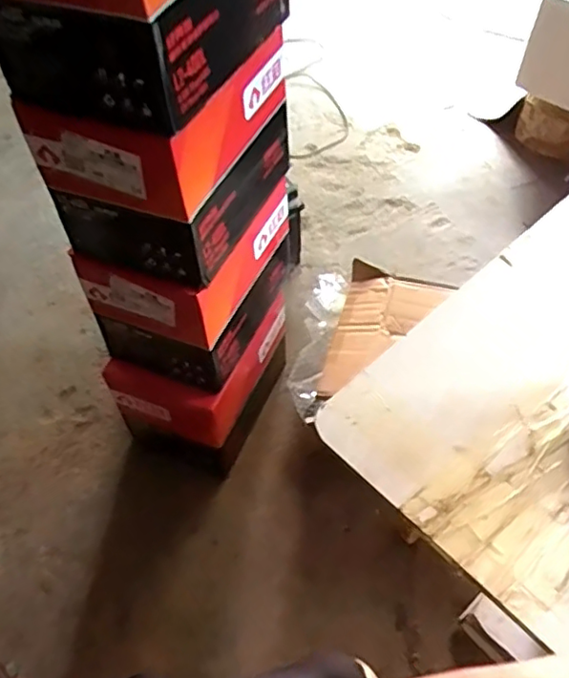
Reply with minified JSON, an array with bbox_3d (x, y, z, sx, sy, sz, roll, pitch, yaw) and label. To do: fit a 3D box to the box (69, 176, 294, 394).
[{"bbox_3d":[-0.121,-0.092,0.865,0.179,0.205,0.253,20,58,18],"label":"box"}]

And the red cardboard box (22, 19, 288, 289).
[{"bbox_3d":[-0.124,-0.218,0.708,0.189,0.212,0.251,20,58,18],"label":"red cardboard box"}]

